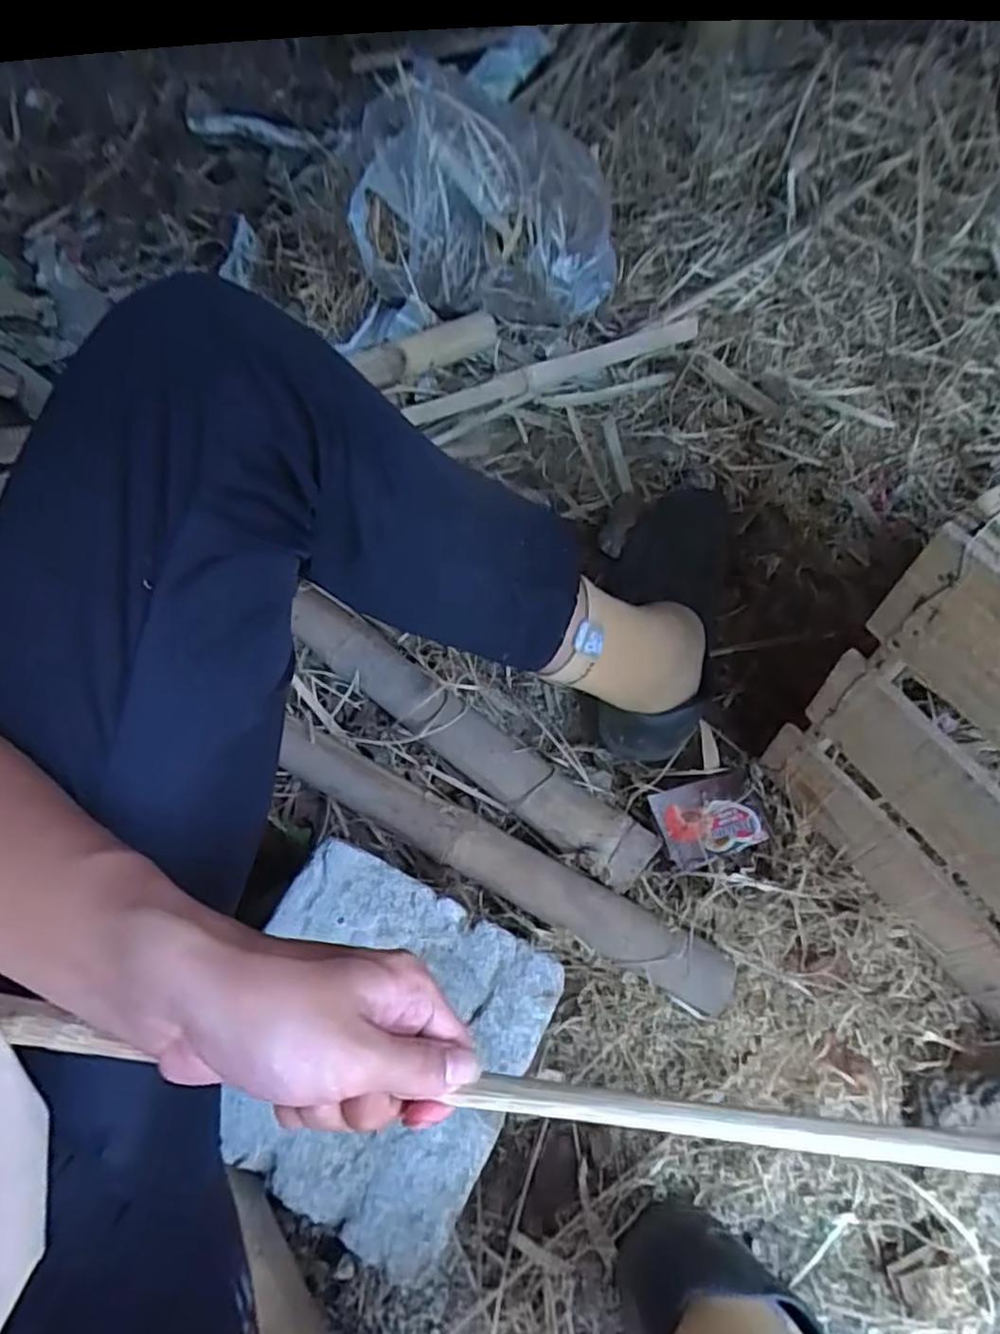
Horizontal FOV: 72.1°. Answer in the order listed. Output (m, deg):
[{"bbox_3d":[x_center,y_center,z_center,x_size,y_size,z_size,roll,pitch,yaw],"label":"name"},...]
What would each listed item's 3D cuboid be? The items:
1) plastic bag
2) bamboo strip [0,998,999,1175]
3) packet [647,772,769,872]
[{"bbox_3d":[-0.018,-0.503,0.750,0.265,0.237,0.150,7,61,8],"label":"plastic bag"},{"bbox_3d":[0.094,0.184,0.277,0.594,0.015,0.016,7,61,0],"label":"bamboo strip"},{"bbox_3d":[0.174,0.126,0.574,0.080,0.011,0.066,-18,61,-6],"label":"packet"}]

